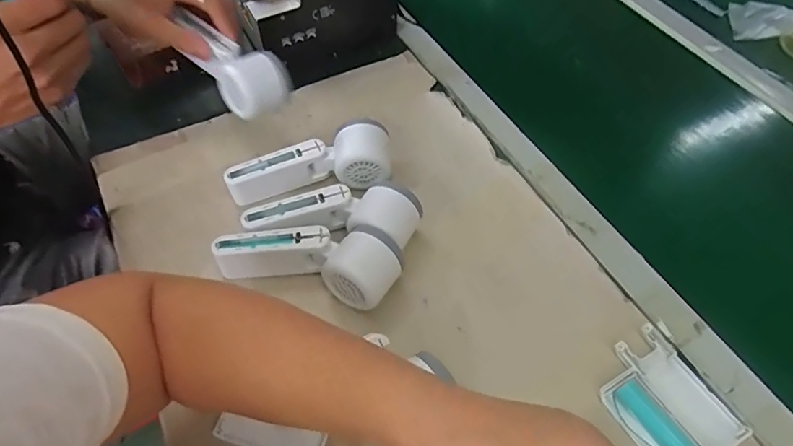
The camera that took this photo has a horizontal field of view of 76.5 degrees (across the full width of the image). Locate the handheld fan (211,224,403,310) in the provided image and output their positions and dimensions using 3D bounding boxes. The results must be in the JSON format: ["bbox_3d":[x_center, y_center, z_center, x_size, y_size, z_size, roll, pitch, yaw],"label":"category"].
[{"bbox_3d":[-0.077,0.032,0.457,0.160,0.057,0.071,11,54,6],"label":"handheld fan"}]

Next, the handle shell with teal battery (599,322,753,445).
[{"bbox_3d":[0.217,0.151,0.398,0.081,0.018,0.120,-24,58,-15],"label":"handle shell with teal battery"}]

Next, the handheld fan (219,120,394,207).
[{"bbox_3d":[-0.087,-0.061,0.516,0.162,0.047,0.058,-5,54,-3],"label":"handheld fan"}]

